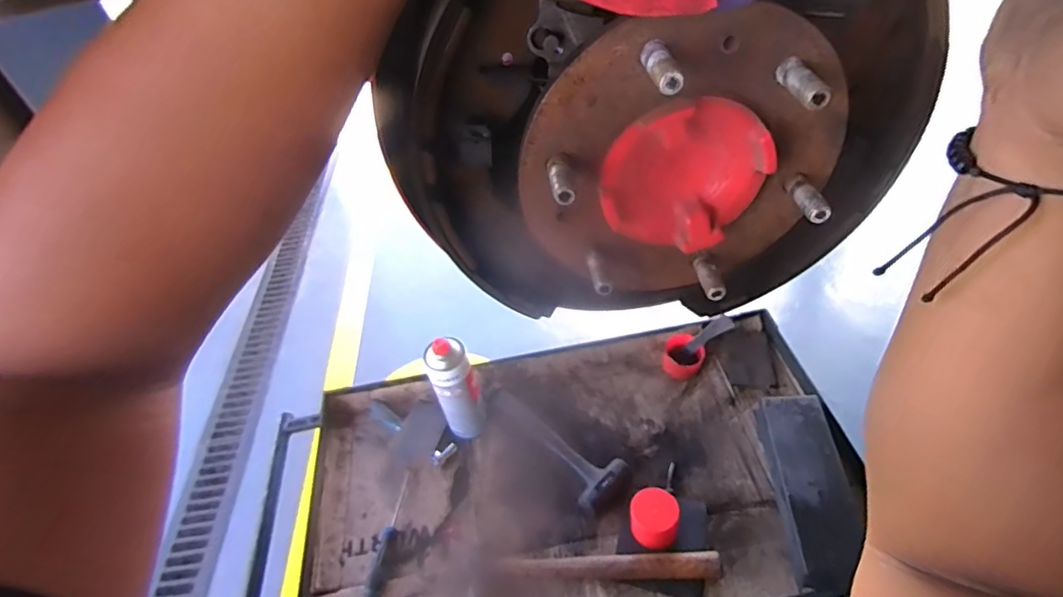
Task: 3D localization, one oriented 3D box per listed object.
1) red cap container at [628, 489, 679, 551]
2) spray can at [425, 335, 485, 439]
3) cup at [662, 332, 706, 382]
[{"bbox_3d":[0.173,0.317,0.778,0.064,0.055,0.075,4,46,11],"label":"red cap container"},{"bbox_3d":[-0.117,0.146,0.871,0.065,0.232,0.063,-4,45,4],"label":"spray can"},{"bbox_3d":[0.263,0.102,0.950,0.069,0.043,0.073,15,49,21],"label":"cup"}]

